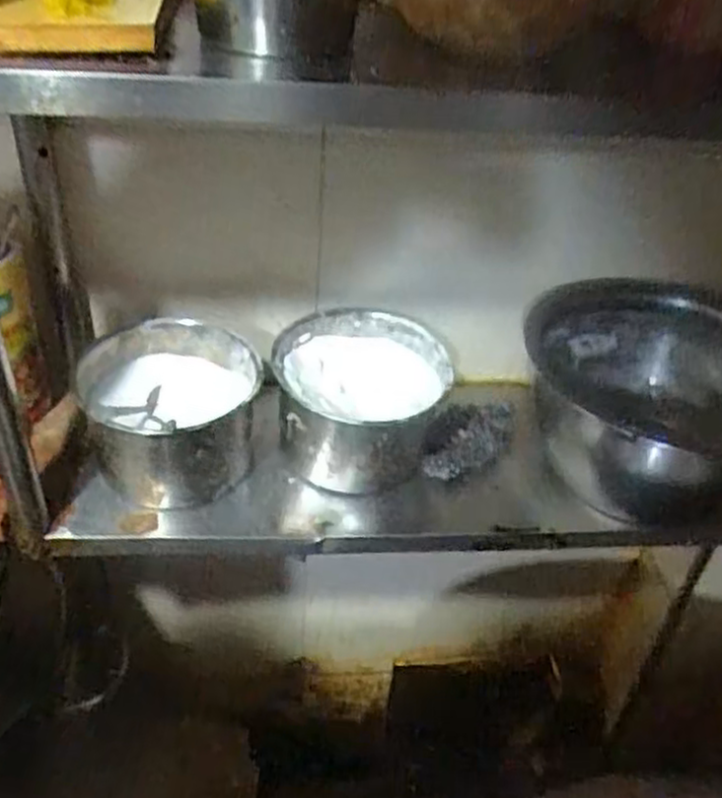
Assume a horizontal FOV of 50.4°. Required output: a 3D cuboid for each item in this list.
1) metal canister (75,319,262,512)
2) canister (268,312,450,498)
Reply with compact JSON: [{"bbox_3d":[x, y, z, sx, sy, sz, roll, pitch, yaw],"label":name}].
[{"bbox_3d":[-0.189,0.017,0.781,0.172,0.118,0.162,-4,38,-12],"label":"metal canister"},{"bbox_3d":[-0.001,0.006,0.815,0.170,0.135,0.159,3,37,-2],"label":"canister"}]

